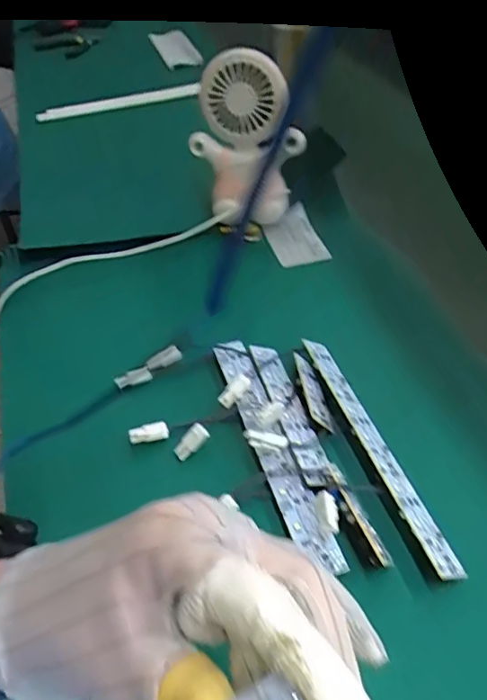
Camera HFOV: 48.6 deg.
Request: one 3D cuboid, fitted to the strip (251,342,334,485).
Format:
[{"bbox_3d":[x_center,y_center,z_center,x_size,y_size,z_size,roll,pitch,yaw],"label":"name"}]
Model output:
[{"bbox_3d":[0.031,0.042,0.383,0.028,0.009,0.131,8,38,-27],"label":"strip"}]

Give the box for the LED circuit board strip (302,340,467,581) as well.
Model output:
[{"bbox_3d":[0.087,0.059,0.362,0.023,0.010,0.193,-13,47,-13],"label":"LED circuit board strip"}]

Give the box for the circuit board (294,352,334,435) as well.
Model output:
[{"bbox_3d":[0.051,0.028,0.393,0.016,0.008,0.070,-4,46,-5],"label":"circuit board"}]

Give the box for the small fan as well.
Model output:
[{"bbox_3d":[-0.001,-0.193,0.522,0.102,0.148,0.067,16,47,14],"label":"small fan"}]

